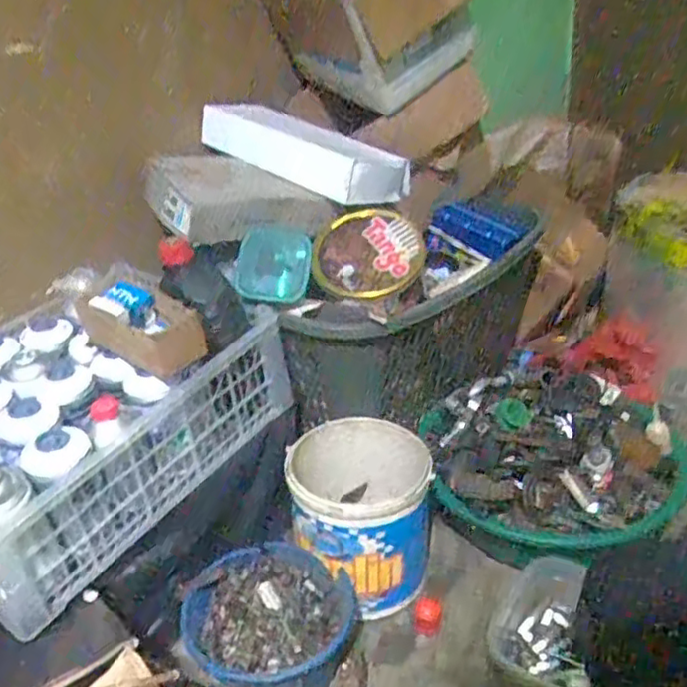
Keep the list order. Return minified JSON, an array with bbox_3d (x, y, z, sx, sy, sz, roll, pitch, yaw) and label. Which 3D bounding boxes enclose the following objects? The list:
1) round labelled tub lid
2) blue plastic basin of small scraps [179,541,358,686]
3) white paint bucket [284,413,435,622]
[{"bbox_3d":[0.034,-0.117,0.895,0.138,0.027,0.134,-4,69,9],"label":"round labelled tub lid"},{"bbox_3d":[-0.082,0.340,0.822,0.184,0.100,0.173,-3,29,2],"label":"blue plastic basin of small scraps"},{"bbox_3d":[0.023,0.222,0.897,0.178,0.177,0.176,-3,29,2],"label":"white paint bucket"}]

